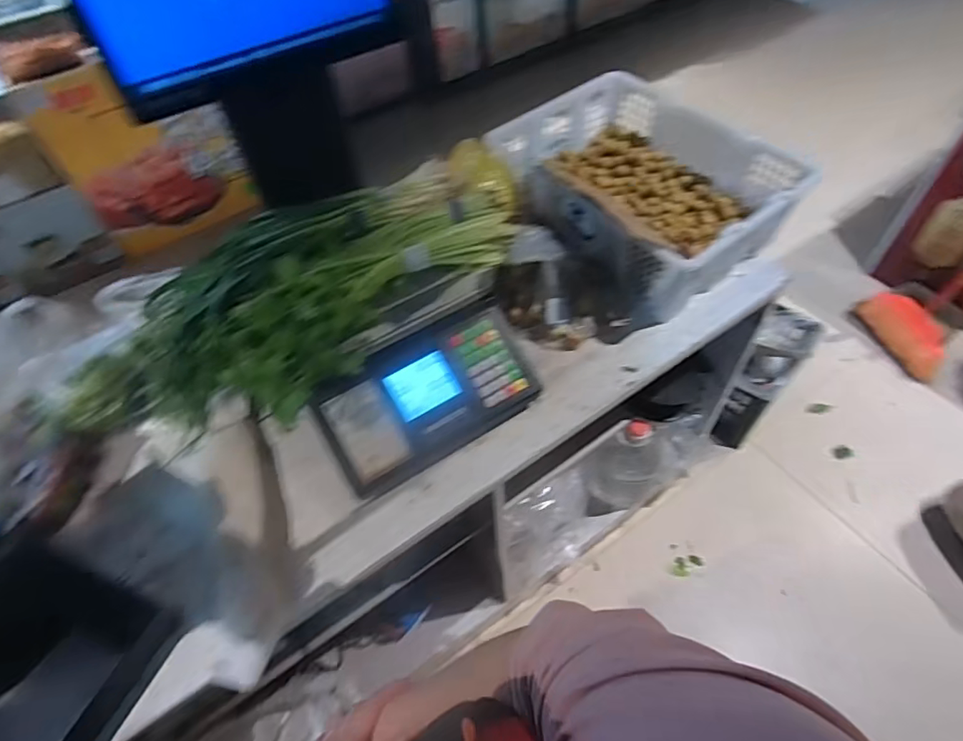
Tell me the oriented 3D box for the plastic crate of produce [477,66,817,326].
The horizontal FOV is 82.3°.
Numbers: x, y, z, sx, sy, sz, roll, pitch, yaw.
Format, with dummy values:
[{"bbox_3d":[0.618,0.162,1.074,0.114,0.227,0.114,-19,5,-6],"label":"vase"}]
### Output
[{"bbox_3d":[0.286,-0.330,1.011,0.381,0.162,0.475,-30,58,-16],"label":"plastic crate of produce"}]

